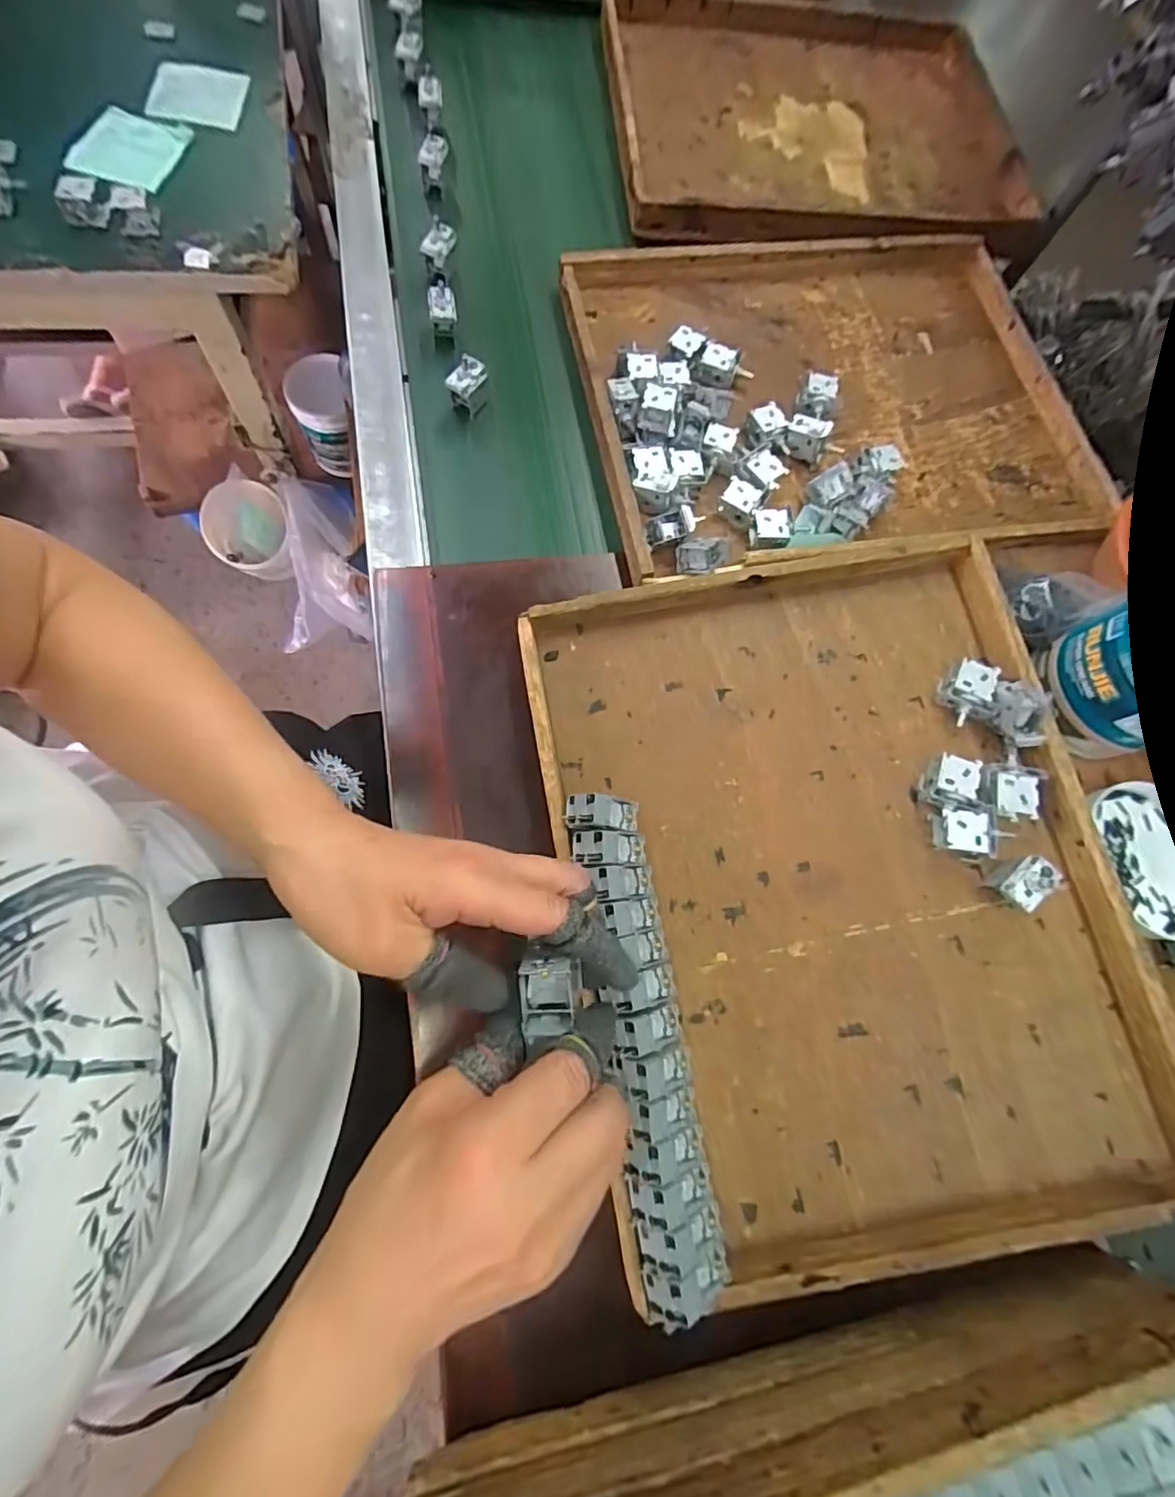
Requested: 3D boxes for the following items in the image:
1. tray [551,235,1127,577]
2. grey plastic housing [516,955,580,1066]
[{"bbox_3d":[0.248,-0.361,0.588,0.489,0.071,0.393,-9,75,-9],"label":"tray"},{"bbox_3d":[-0.017,0.112,0.264,0.026,0.015,0.033,-4,77,-2],"label":"grey plastic housing"}]

